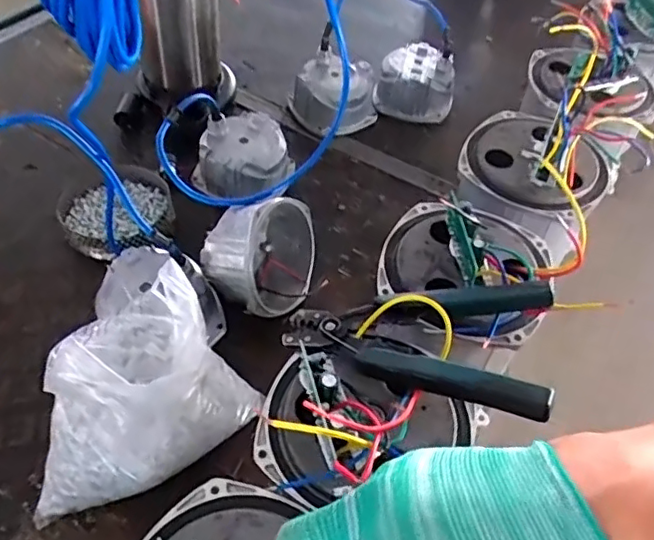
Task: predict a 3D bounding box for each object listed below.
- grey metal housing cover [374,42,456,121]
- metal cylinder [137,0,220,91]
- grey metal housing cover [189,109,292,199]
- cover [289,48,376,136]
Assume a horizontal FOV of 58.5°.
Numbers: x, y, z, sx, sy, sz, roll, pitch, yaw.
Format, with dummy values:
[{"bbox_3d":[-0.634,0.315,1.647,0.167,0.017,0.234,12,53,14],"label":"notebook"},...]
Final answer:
[{"bbox_3d":[0.145,-0.307,0.959,0.127,0.072,0.107,11,51,5],"label":"grey metal housing cover"},{"bbox_3d":[-0.228,-0.374,0.870,0.124,0.184,0.102,-16,53,-16],"label":"metal cylinder"},{"bbox_3d":[-0.112,-0.152,0.819,0.112,0.075,0.124,33,56,21],"label":"grey metal housing cover"},{"bbox_3d":[0.009,-0.278,0.932,0.115,0.075,0.121,-27,57,-23],"label":"cover"}]

